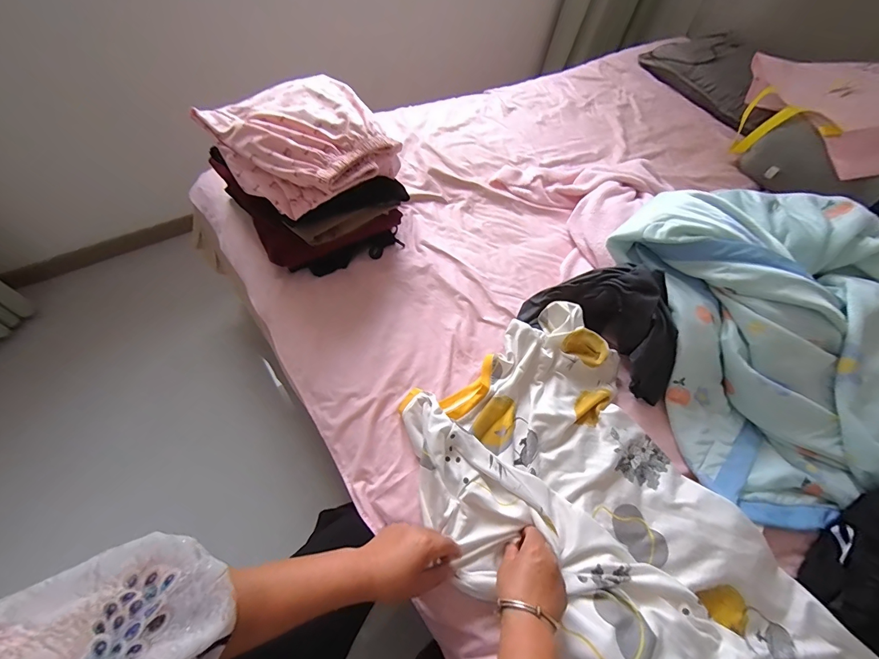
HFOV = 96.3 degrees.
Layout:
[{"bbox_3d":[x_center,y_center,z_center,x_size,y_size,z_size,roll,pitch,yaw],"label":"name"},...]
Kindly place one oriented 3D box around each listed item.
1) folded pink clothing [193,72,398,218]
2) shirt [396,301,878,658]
[{"bbox_3d":[-0.215,-0.316,0.659,0.270,0.082,0.229,-35,70,-26],"label":"folded pink clothing"},{"bbox_3d":[0.247,0.294,0.525,0.369,0.059,0.650,-30,66,-20],"label":"shirt"}]

